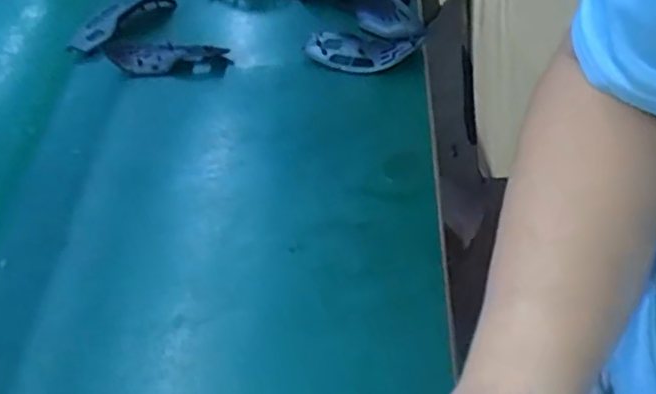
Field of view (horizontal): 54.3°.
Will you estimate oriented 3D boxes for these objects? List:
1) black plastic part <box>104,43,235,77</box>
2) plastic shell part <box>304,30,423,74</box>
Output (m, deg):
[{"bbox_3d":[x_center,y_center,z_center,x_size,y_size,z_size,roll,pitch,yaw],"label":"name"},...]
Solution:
[{"bbox_3d":[-0.136,-0.115,0.535,0.110,0.010,0.034,2,51,7],"label":"black plastic part"},{"bbox_3d":[0.027,-0.116,0.506,0.089,0.016,0.033,6,52,11],"label":"plastic shell part"}]

